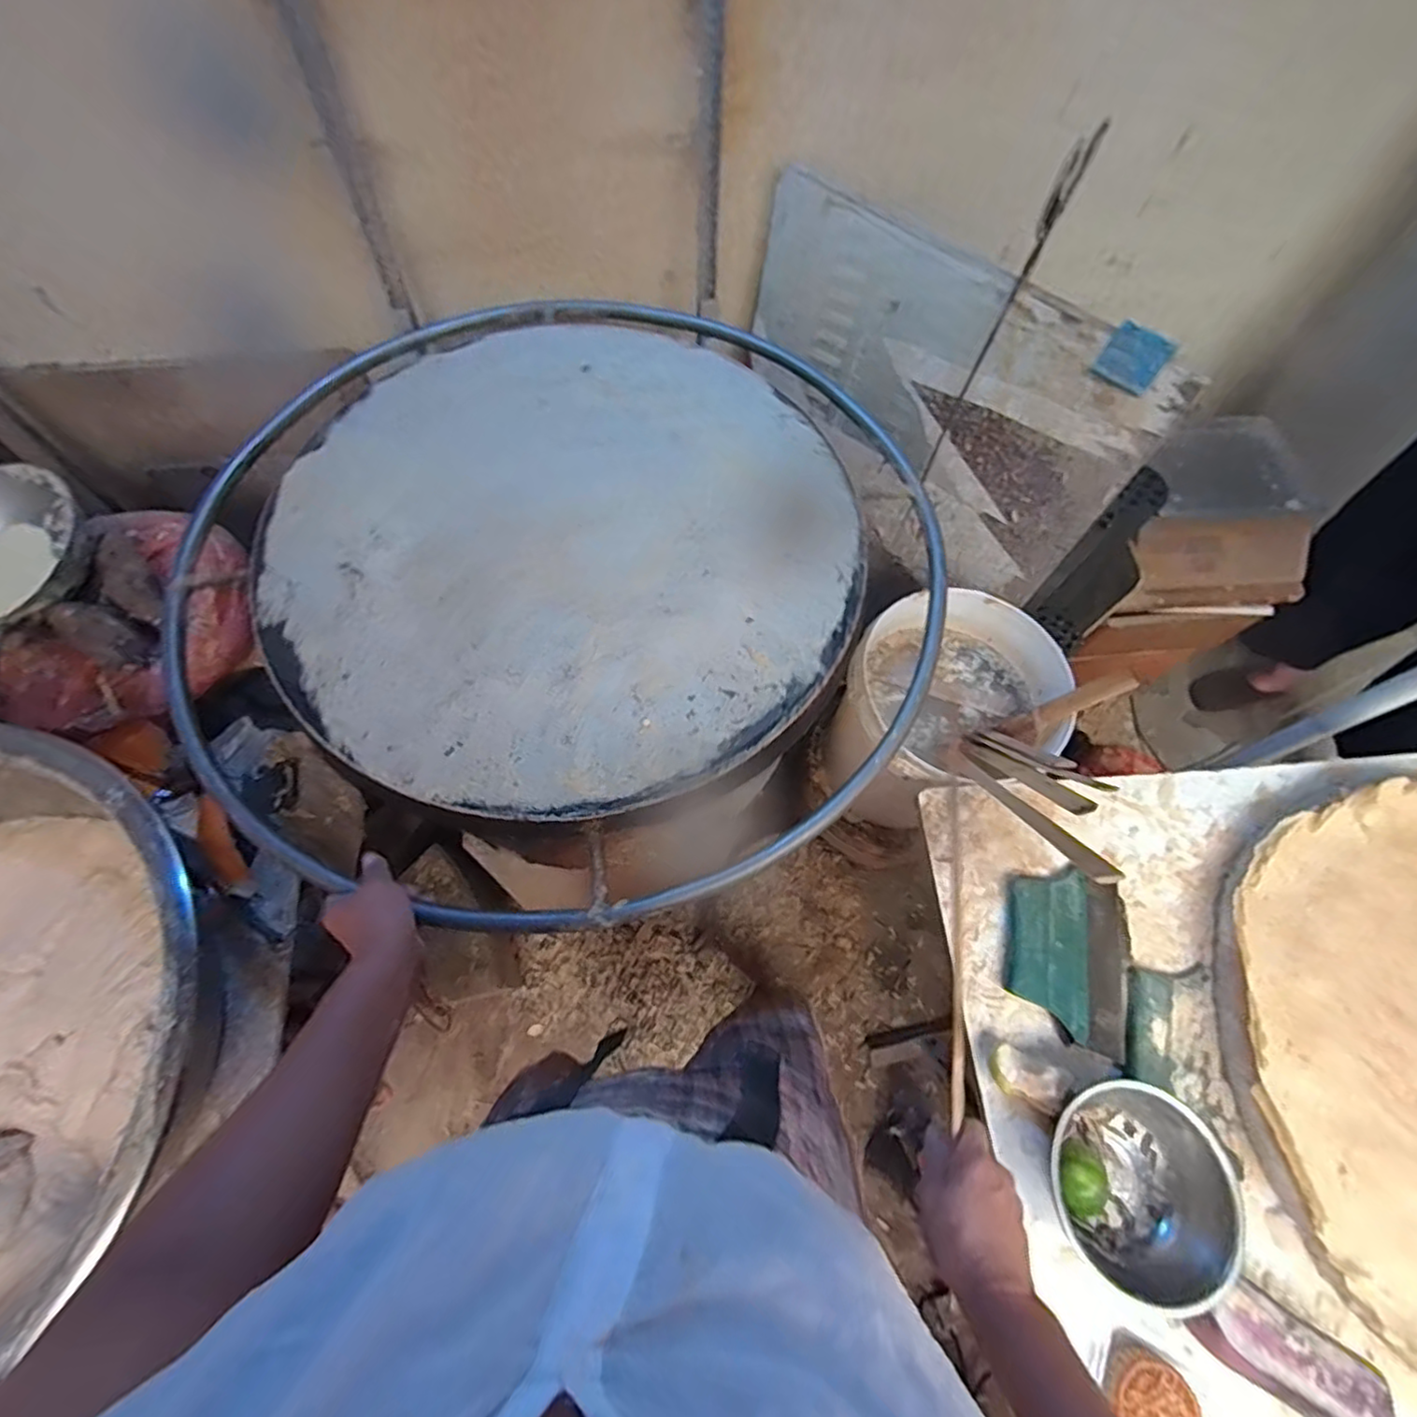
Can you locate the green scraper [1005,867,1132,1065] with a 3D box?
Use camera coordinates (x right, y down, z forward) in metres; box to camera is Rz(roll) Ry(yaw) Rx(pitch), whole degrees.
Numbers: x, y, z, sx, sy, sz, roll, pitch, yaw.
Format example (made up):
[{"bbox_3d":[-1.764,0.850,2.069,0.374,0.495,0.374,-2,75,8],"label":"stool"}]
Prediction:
[{"bbox_3d":[0.395,0.264,0.686,0.131,0.011,0.175,18,65,7],"label":"green scraper"}]

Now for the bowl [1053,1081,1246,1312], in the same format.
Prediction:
[{"bbox_3d":[0.391,0.437,0.585,0.153,0.064,0.156,1,65,-1],"label":"bowl"}]

